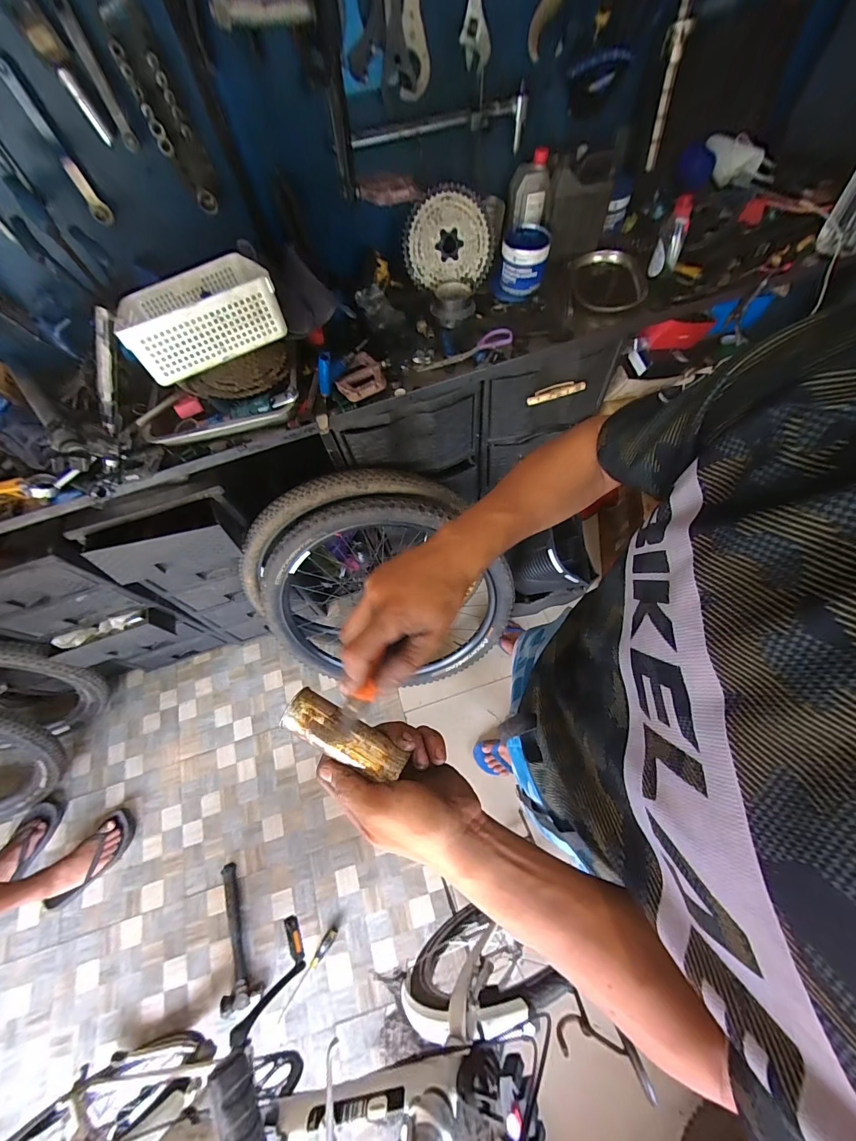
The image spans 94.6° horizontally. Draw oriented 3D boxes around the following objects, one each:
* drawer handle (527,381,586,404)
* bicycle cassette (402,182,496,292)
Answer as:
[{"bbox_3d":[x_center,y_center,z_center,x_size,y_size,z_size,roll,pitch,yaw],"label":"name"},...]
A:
[{"bbox_3d":[0.302,-0.425,0.936,0.144,0.029,0.017,-17,65,-2],"label":"drawer handle"},{"bbox_3d":[0.051,-0.755,0.903,0.210,0.185,0.051,-3,39,-4],"label":"bicycle cassette"}]

